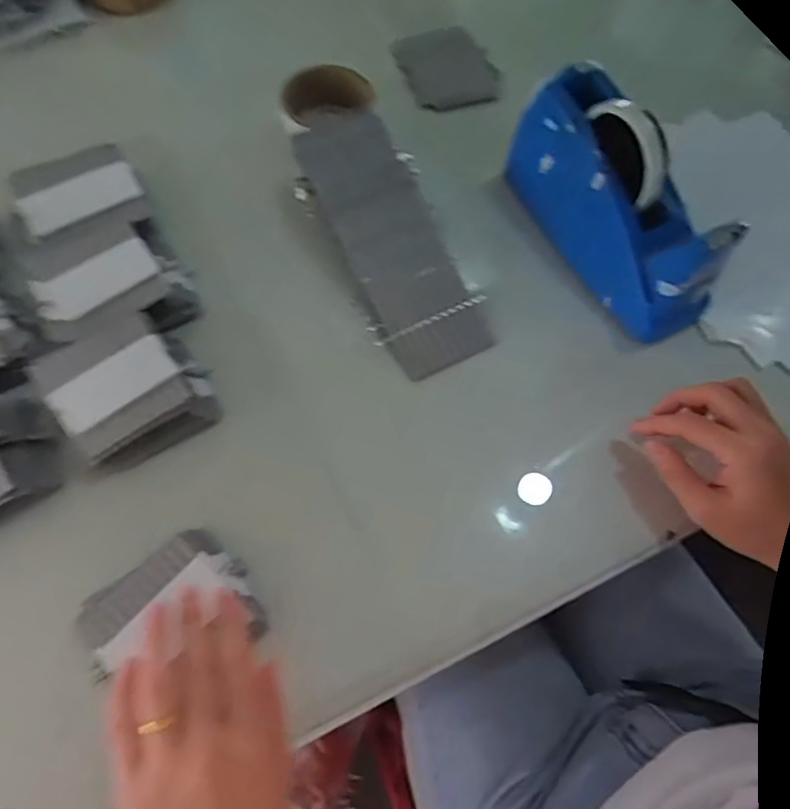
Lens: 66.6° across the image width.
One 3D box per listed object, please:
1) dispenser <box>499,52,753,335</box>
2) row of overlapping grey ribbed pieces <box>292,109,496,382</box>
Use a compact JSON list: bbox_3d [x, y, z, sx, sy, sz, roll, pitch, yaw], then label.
[{"bbox_3d":[0.178,-0.167,0.486,0.067,0.113,0.206,-27,69,-14],"label":"dispenser"},{"bbox_3d":[-0.002,-0.135,0.494,0.092,0.018,0.224,-25,87,-13],"label":"row of overlapping grey ribbed pieces"}]

